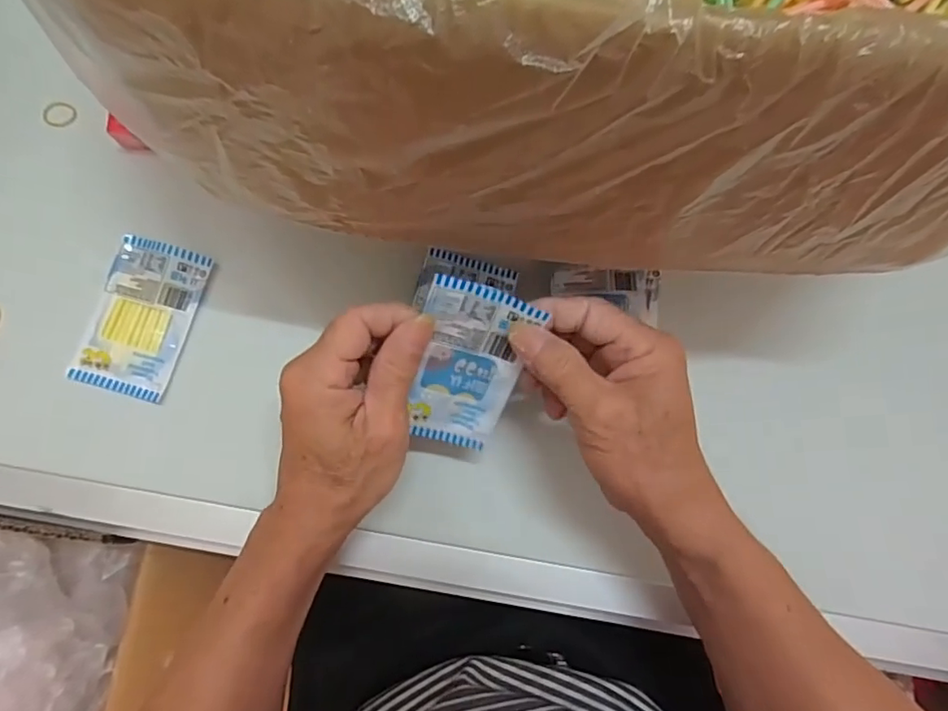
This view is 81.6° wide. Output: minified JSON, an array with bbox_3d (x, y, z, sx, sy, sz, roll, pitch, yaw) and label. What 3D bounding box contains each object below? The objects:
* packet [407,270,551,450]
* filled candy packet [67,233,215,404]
[{"bbox_3d":[-0.002,0.009,0.310,0.056,0.013,0.107,11,121,-1],"label":"packet"},{"bbox_3d":[-0.222,-0.026,0.368,0.060,0.010,0.103,16,80,0],"label":"filled candy packet"}]

